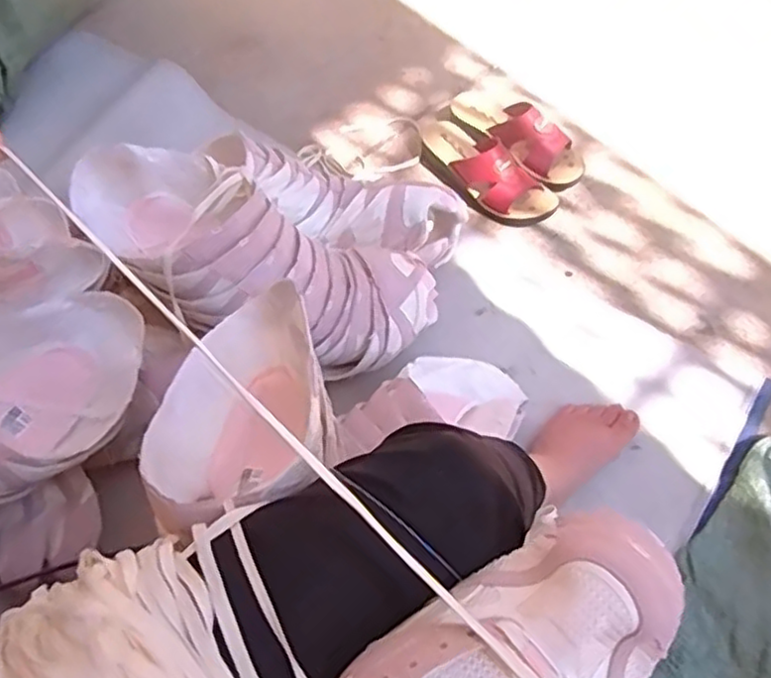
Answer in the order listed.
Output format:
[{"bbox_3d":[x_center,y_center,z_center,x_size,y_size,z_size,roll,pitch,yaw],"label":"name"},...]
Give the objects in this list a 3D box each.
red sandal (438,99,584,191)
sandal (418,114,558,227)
[{"bbox_3d":[0.194,-0.315,1.023,0.234,0.079,0.085,40,72,20],"label":"red sandal"},{"bbox_3d":[0.141,-0.255,0.991,0.096,0.080,0.232,-38,68,-15],"label":"sandal"}]

